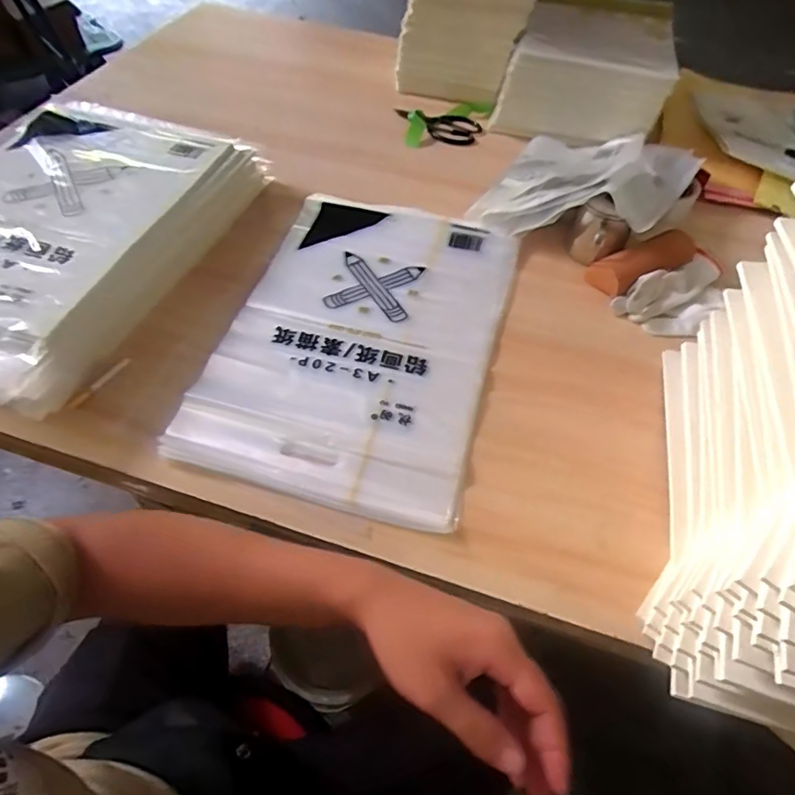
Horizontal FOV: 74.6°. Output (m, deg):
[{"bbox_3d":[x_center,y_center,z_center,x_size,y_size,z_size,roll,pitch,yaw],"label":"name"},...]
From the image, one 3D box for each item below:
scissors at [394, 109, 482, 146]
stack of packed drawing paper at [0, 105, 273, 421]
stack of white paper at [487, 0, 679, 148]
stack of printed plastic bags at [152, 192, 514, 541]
[{"bbox_3d":[0.075,-0.510,0.977,0.160,0.018,0.085,7,54,2],"label":"scissors"},{"bbox_3d":[-0.444,-0.217,0.696,0.332,0.097,0.500,17,55,9],"label":"stack of packed drawing paper"},{"bbox_3d":[0.360,-0.618,1.000,0.269,0.135,0.341,18,55,10],"label":"stack of white paper"},{"bbox_3d":[-0.039,-0.095,0.672,0.325,0.020,0.473,13,53,7],"label":"stack of printed plastic bags"}]

